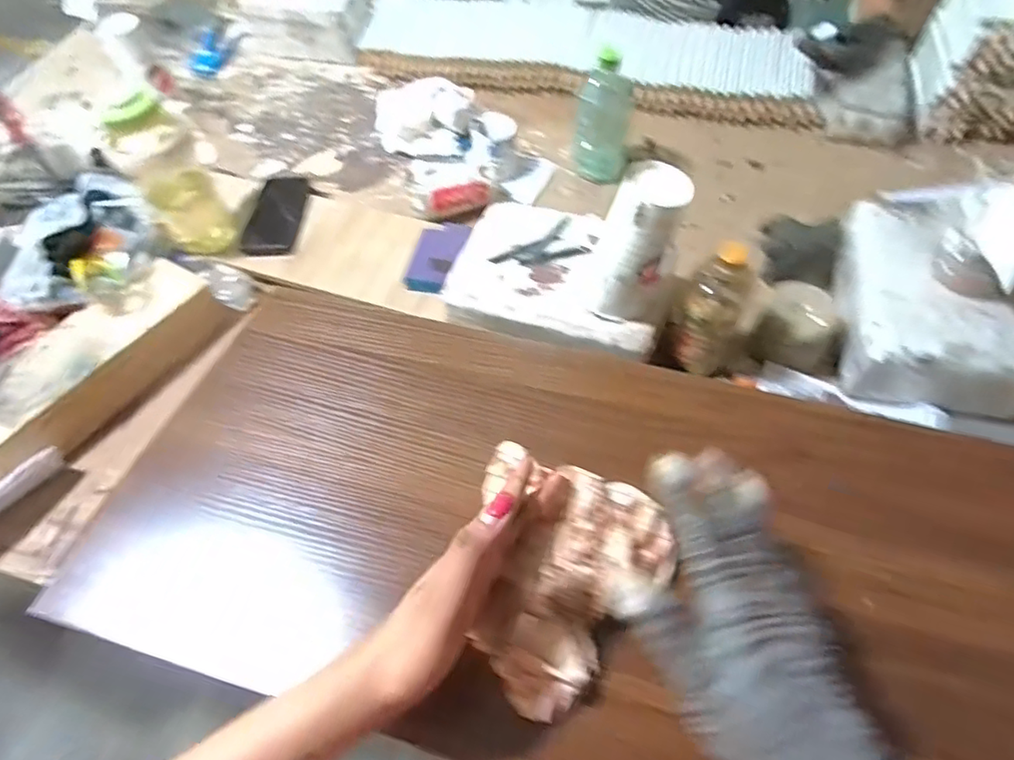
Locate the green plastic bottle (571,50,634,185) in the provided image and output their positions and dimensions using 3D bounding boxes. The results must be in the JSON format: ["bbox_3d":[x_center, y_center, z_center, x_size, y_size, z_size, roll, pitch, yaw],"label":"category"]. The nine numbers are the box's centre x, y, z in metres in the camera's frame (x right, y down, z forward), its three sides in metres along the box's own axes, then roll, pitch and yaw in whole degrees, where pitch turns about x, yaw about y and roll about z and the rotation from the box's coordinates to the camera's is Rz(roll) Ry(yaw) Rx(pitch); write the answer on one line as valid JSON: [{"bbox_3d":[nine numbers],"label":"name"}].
[{"bbox_3d":[0.146,-0.387,0.921,0.083,0.201,0.065,6,57,7],"label":"green plastic bottle"}]

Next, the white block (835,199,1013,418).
[{"bbox_3d":[0.538,-0.106,0.752,0.201,0.113,0.292,9,58,8],"label":"white block"}]

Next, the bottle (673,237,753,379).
[{"bbox_3d":[0.244,-0.078,0.701,0.072,0.213,0.076,29,63,20],"label":"bottle"}]

